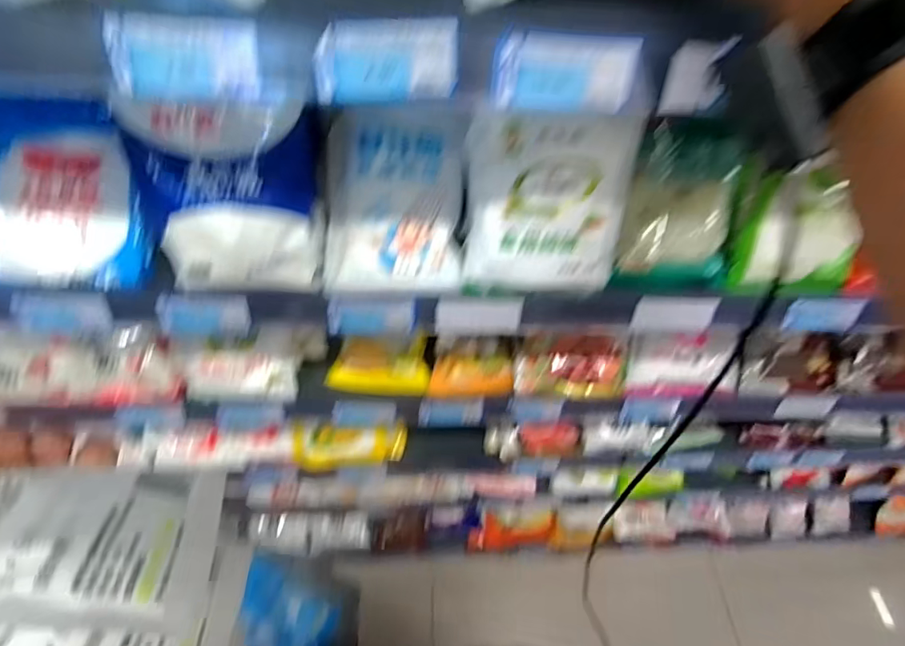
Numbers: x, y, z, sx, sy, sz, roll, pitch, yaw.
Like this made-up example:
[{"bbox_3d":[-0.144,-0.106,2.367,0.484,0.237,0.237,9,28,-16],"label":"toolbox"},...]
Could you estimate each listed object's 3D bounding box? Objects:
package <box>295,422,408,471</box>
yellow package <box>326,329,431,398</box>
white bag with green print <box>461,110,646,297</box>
[{"bbox_3d":[-0.171,0.208,0.831,0.185,0.064,0.051,-1,55,-6],"label":"package"},{"bbox_3d":[-0.102,0.059,0.692,0.139,0.038,0.076,1,55,-4],"label":"yellow package"},{"bbox_3d":[0.086,-0.097,0.469,0.143,0.157,0.037,2,30,-6],"label":"white bag with green print"}]

